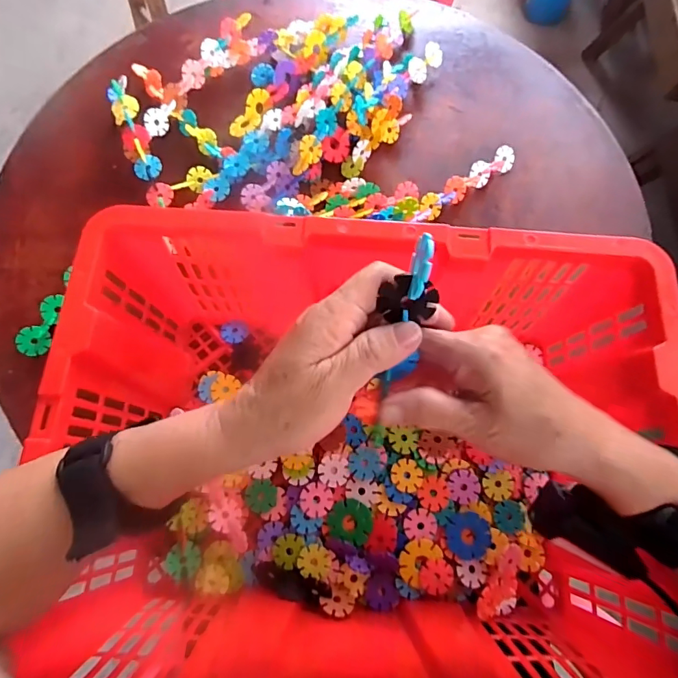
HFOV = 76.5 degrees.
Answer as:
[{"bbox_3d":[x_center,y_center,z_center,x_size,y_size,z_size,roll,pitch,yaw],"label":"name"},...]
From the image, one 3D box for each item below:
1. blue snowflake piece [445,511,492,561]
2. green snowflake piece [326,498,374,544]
[{"bbox_3d":[0.125,0.191,0.416,0.043,0.008,0.044,2,86,6],"label":"blue snowflake piece"},{"bbox_3d":[0.011,0.175,0.415,0.042,0.004,0.039,-2,75,7],"label":"green snowflake piece"}]

